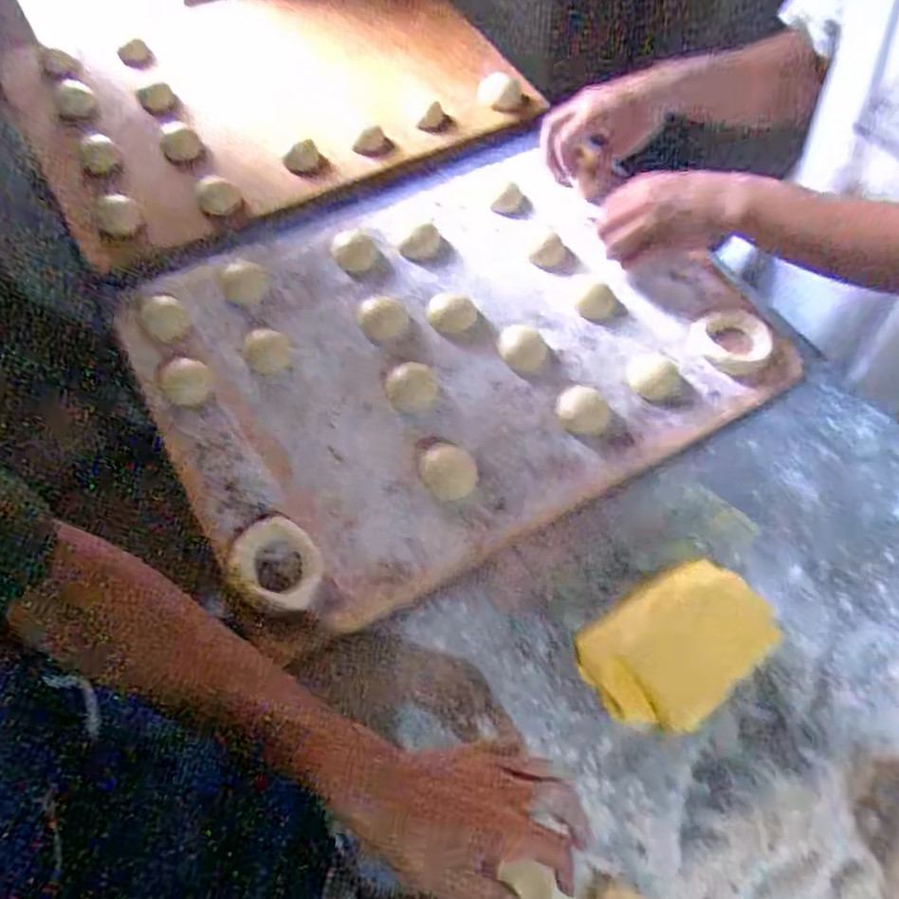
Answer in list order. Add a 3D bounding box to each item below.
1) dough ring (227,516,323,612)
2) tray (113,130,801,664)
[{"bbox_3d":[-0.143,0.096,0.540,0.081,0.014,0.064,42,66,19],"label":"dough ring"},{"bbox_3d":[-0.004,-0.125,0.675,0.603,0.030,0.474,-28,65,-18],"label":"tray"}]

